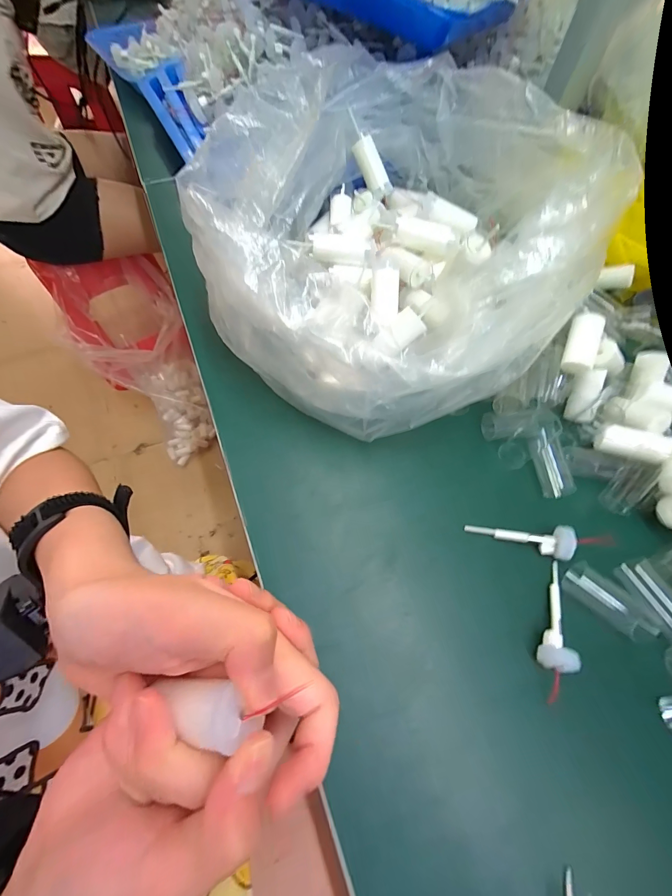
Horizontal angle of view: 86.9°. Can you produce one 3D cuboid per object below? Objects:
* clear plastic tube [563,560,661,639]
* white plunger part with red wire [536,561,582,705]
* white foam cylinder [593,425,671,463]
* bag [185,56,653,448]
[{"bbox_3d":[0.176,0.096,0.228,0.051,0.015,0.023,39,69,16],"label":"clear plastic tube"},{"bbox_3d":[0.132,0.108,0.215,0.018,0.015,0.077,12,64,4],"label":"white plunger part with red wire"},{"bbox_3d":[0.208,-0.003,0.248,0.042,0.013,0.018,15,63,25],"label":"white foam cylinder"},{"bbox_3d":[0.051,-0.172,0.284,0.279,0.116,0.296,39,69,16],"label":"bag"}]

